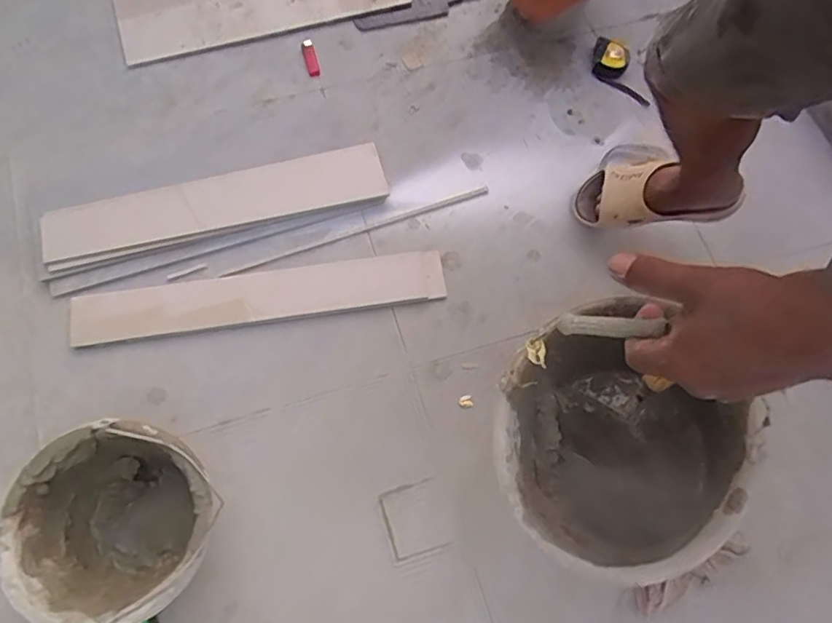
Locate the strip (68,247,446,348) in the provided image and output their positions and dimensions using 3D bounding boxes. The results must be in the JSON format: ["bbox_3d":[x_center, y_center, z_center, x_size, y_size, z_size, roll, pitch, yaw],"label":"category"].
[{"bbox_3d":[-0.264,-0.029,0.999,0.626,0.012,0.099,-8,74,-8],"label":"strip"}]

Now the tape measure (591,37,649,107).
[{"bbox_3d":[0.431,-0.507,1.208,0.076,0.040,0.176,-38,76,-14],"label":"tape measure"}]

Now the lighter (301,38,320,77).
[{"bbox_3d":[-0.221,-0.532,1.196,0.024,0.010,0.090,-13,72,-7],"label":"lighter"}]

